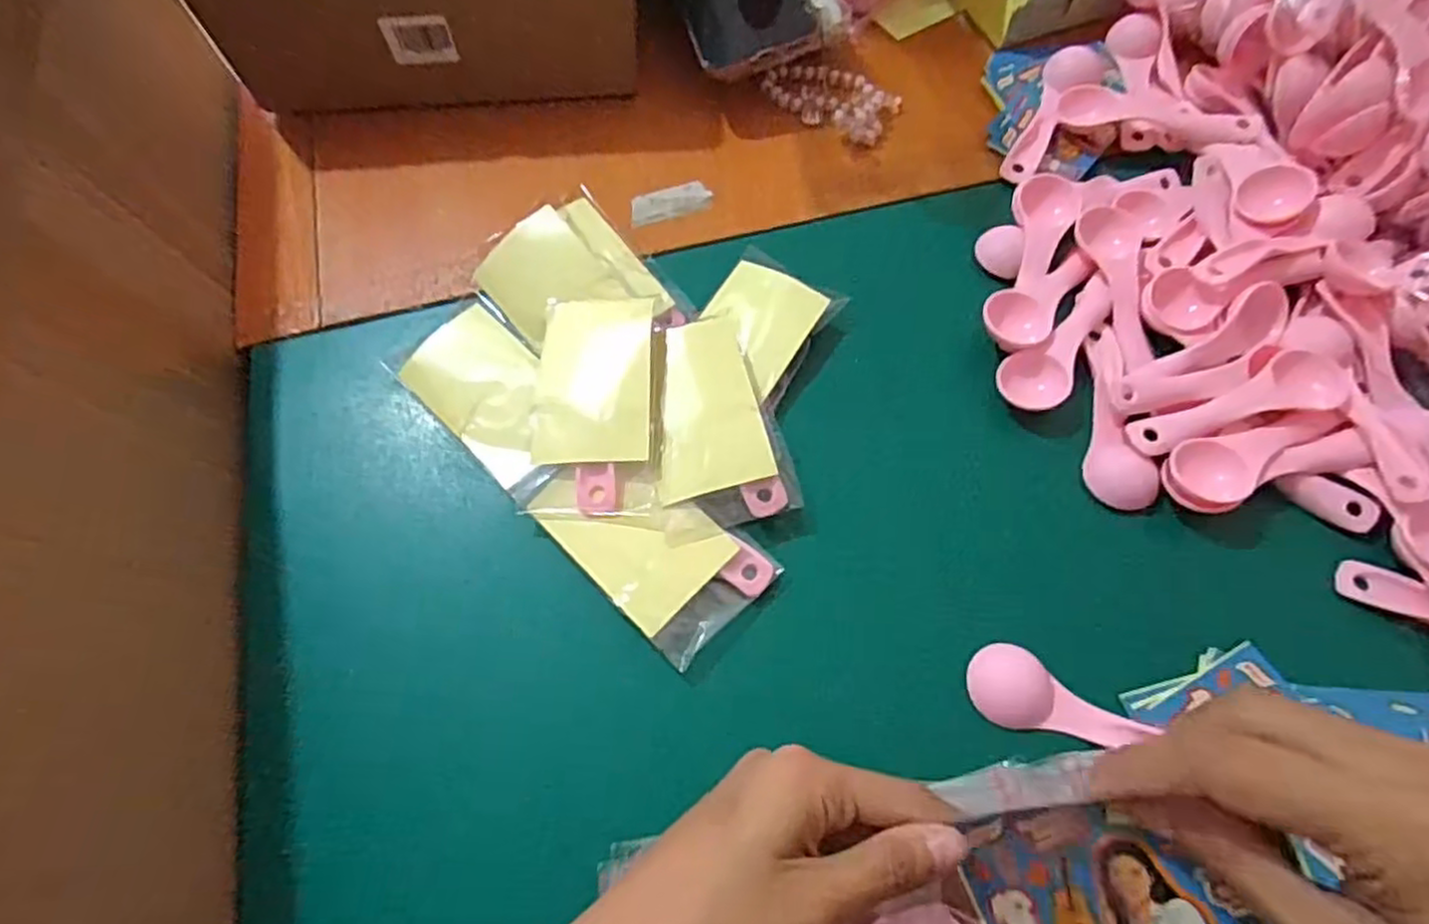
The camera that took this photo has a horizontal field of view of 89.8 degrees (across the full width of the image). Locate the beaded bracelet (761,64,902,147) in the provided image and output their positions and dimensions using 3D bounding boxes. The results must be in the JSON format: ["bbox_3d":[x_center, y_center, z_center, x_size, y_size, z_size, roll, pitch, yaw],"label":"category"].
[{"bbox_3d":[0.076,-0.243,0.478,0.086,0.014,0.052,28,70,15],"label":"beaded bracelet"}]

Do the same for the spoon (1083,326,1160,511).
[{"bbox_3d":[0.209,-0.027,0.381,0.031,0.013,0.107,-1,66,3],"label":"spoon"}]

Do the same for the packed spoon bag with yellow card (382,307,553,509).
[{"bbox_3d":[-0.116,-0.034,0.386,0.111,0.018,0.060,41,74,19],"label":"packed spoon bag with yellow card"}]

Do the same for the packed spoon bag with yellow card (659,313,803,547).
[{"bbox_3d":[-0.004,-0.020,0.365,0.067,0.021,0.109,-16,66,-4],"label":"packed spoon bag with yellow card"}]

